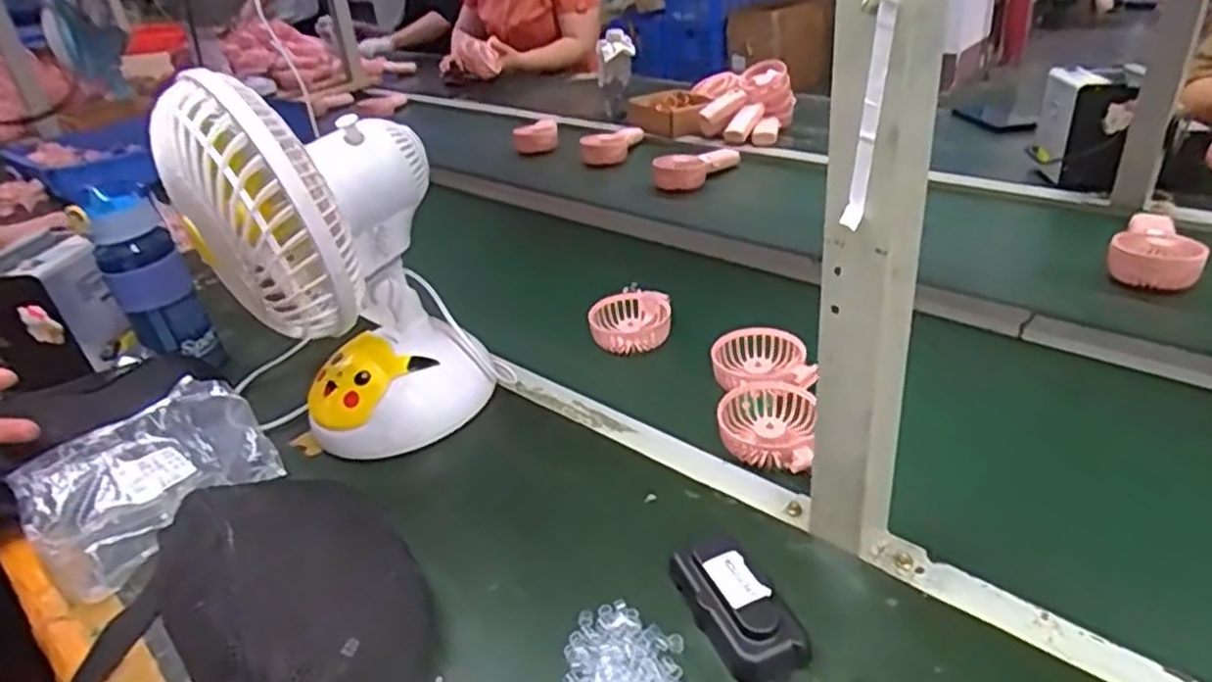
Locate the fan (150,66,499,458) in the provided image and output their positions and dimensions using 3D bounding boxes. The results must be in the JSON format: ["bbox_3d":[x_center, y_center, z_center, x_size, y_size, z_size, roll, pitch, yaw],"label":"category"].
[{"bbox_3d":[-0.231,-0.060,0.648,0.162,0.319,0.182,11,35,28],"label":"fan"}]

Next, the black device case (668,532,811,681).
[{"bbox_3d":[0.081,0.168,0.483,0.049,0.032,0.096,-17,32,-16],"label":"black device case"}]

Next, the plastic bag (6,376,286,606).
[{"bbox_3d":[-0.379,0.116,0.640,0.181,0.063,0.138,-30,37,-33],"label":"plastic bag"}]

